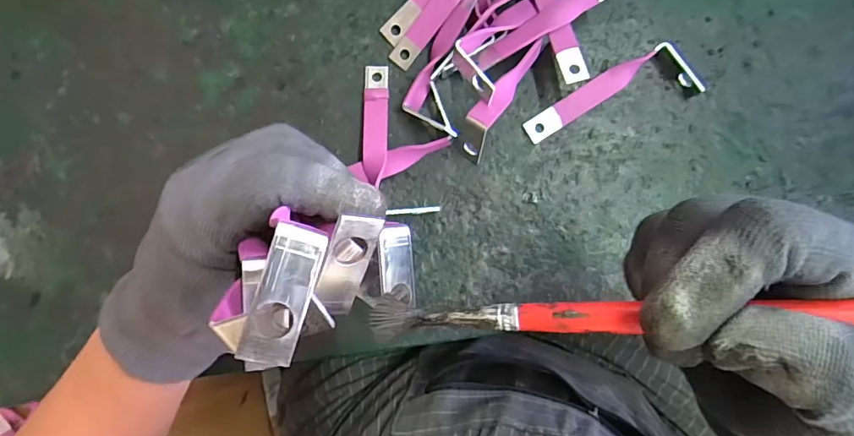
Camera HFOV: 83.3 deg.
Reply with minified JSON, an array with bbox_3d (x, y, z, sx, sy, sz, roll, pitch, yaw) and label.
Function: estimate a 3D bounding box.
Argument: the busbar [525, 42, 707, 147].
[{"bbox_3d":[0.118,-0.082,0.314,0.109,0.016,0.032,-17,87,2],"label":"busbar"}]

